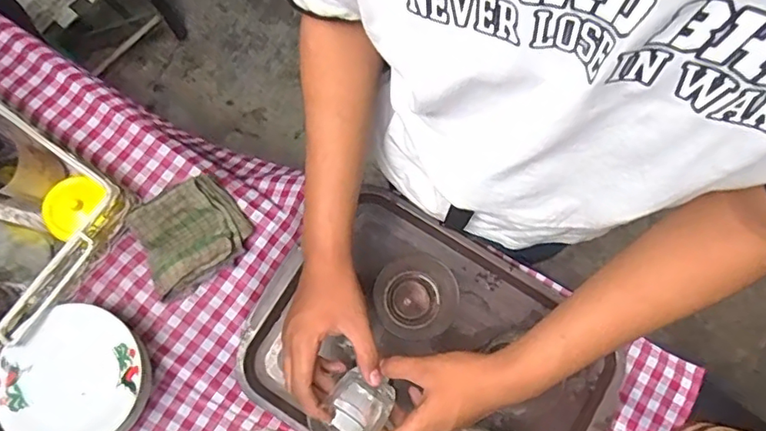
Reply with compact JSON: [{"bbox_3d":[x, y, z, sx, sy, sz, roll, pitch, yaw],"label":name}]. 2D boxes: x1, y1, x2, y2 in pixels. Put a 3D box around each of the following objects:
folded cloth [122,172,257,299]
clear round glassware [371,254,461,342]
[{"bbox_3d":[-0.230,0.024,0.675,0.128,0.051,0.116,-29,80,-7],"label":"folded cloth"},{"bbox_3d":[0.041,0.101,0.693,0.101,0.044,0.099,0,78,-1],"label":"clear round glassware"}]

